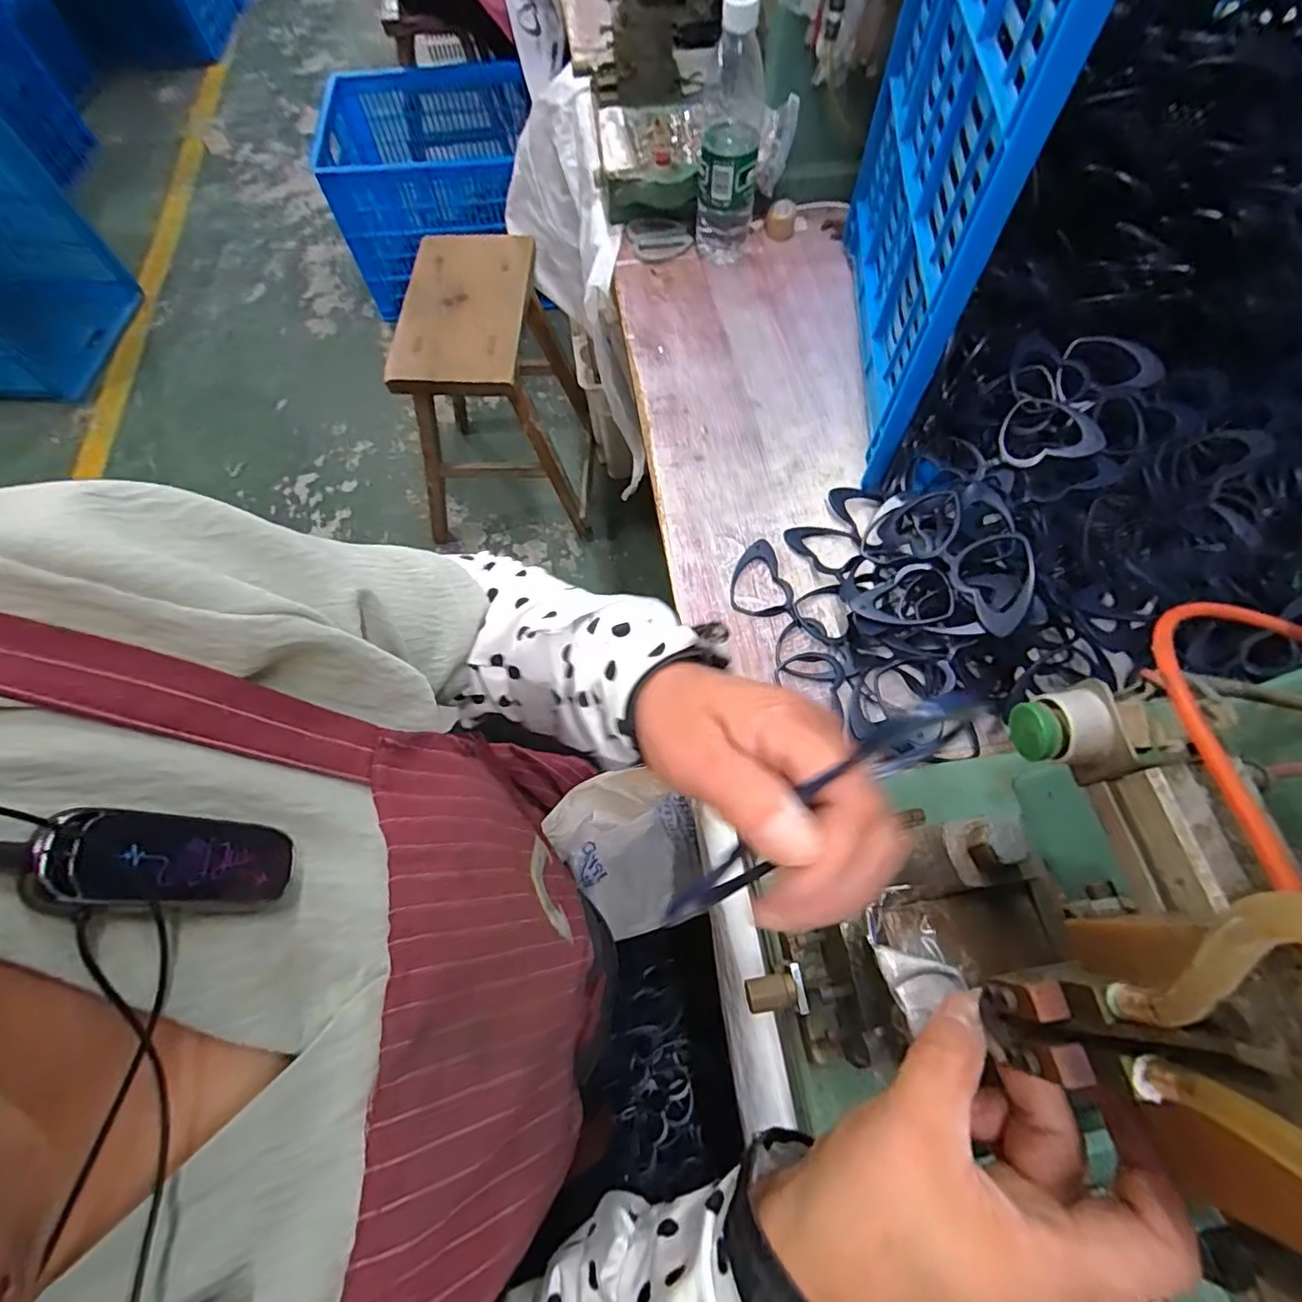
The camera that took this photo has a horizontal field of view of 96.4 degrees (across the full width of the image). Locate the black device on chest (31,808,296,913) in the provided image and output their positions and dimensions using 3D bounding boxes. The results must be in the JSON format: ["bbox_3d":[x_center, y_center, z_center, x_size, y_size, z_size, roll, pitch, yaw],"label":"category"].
[{"bbox_3d":[-0.137,0.061,0.169,0.005,0.063,0.026,-15,63,26],"label":"black device on chest"}]

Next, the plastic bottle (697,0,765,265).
[{"bbox_3d":[0.086,-0.556,0.637,0.067,0.228,0.072,5,66,4],"label":"plastic bottle"}]

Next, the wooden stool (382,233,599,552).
[{"bbox_3d":[-0.321,-0.539,1.240,0.328,0.427,0.382,-5,66,-1],"label":"wooden stool"}]

